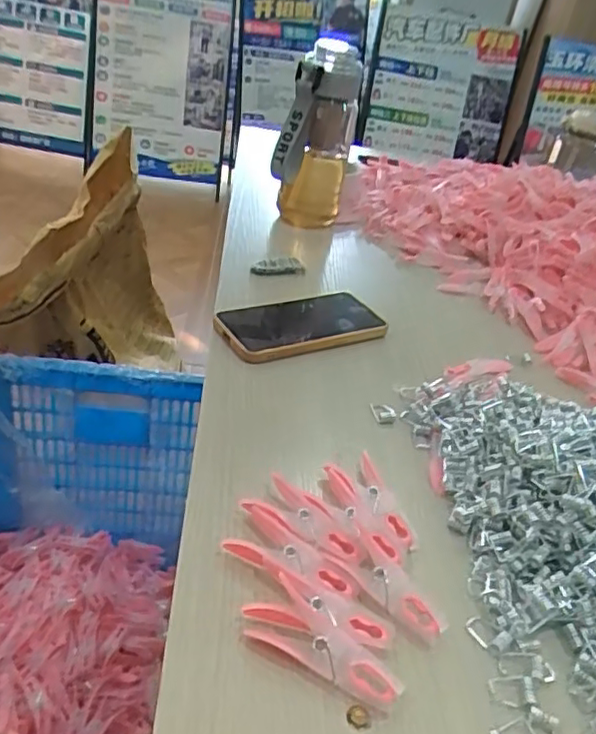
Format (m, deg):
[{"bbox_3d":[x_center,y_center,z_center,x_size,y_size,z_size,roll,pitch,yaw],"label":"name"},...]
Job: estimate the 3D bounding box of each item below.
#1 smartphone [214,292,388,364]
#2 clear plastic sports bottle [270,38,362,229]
[{"bbox_3d":[0.002,-0.041,0.580,0.153,0.011,0.082,-11,38,-29],"label":"smartphone"},{"bbox_3d":[0.021,-0.268,0.752,0.084,0.212,0.086,12,33,0],"label":"clear plastic sports bottle"}]

